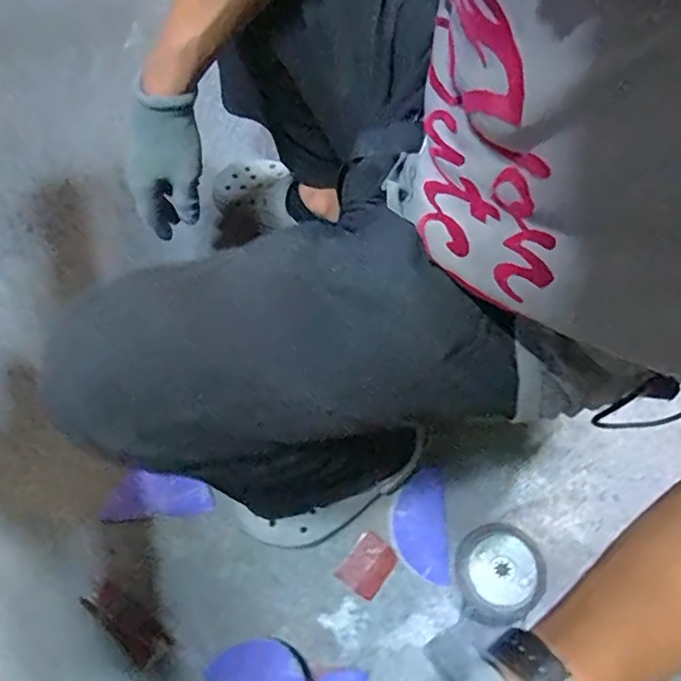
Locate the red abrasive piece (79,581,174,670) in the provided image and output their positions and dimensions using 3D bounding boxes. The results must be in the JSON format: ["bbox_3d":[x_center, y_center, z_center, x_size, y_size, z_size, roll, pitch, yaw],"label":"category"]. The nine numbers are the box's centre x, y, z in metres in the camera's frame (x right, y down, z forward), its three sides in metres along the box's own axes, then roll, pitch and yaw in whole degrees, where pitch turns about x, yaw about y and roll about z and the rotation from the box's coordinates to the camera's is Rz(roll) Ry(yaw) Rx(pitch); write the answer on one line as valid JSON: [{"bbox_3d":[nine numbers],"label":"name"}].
[{"bbox_3d":[-0.268,0.353,0.677,0.110,0.016,0.047,41,77,11],"label":"red abrasive piece"}]

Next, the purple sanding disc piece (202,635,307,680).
[{"bbox_3d":[-0.091,0.404,0.651,0.137,0.015,0.073,15,48,25],"label":"purple sanding disc piece"}]

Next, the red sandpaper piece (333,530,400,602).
[{"bbox_3d":[0.035,0.295,0.710,0.057,0.007,0.072,36,76,10],"label":"red sandpaper piece"}]

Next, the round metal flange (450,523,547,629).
[{"bbox_3d":[0.200,0.295,0.689,0.105,0.026,0.121,43,77,11],"label":"round metal flange"}]

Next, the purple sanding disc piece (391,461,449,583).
[{"bbox_3d":[0.105,0.242,0.718,0.070,0.004,0.142,-1,72,3],"label":"purple sanding disc piece"}]

